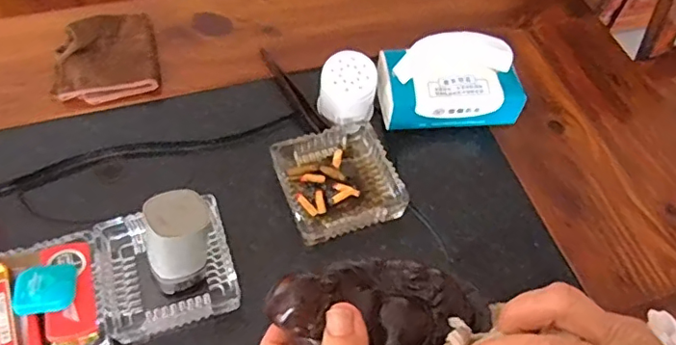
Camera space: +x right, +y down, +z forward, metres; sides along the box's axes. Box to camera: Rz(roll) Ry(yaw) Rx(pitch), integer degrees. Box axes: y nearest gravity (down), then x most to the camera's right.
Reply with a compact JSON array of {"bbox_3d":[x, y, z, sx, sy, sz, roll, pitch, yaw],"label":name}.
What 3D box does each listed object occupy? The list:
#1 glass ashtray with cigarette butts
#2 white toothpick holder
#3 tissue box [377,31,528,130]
[{"bbox_3d":[0.001,0.006,0.609,0.119,0.028,0.123,-18,59,-14],"label":"glass ashtray with cigarette butts"},{"bbox_3d":[0.010,-0.089,0.640,0.067,0.078,0.060,4,57,0],"label":"white toothpick holder"},{"bbox_3d":[0.133,-0.107,0.653,0.161,0.092,0.087,-2,57,-4],"label":"tissue box"}]

